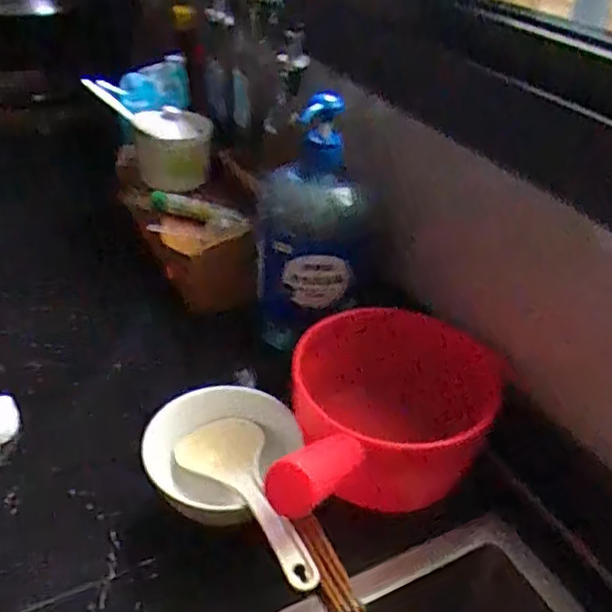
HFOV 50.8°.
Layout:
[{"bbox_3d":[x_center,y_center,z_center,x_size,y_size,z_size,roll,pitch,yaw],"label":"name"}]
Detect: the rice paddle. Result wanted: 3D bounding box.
[{"bbox_3d":[-0.043,0.147,0.483,0.072,0.041,0.194,-10,18,-19],"label":"rice paddle"}]

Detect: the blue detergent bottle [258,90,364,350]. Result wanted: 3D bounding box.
[{"bbox_3d":[0.003,-0.068,0.659,0.095,0.266,0.056,0,35,-5],"label":"blue detergent bottle"}]

